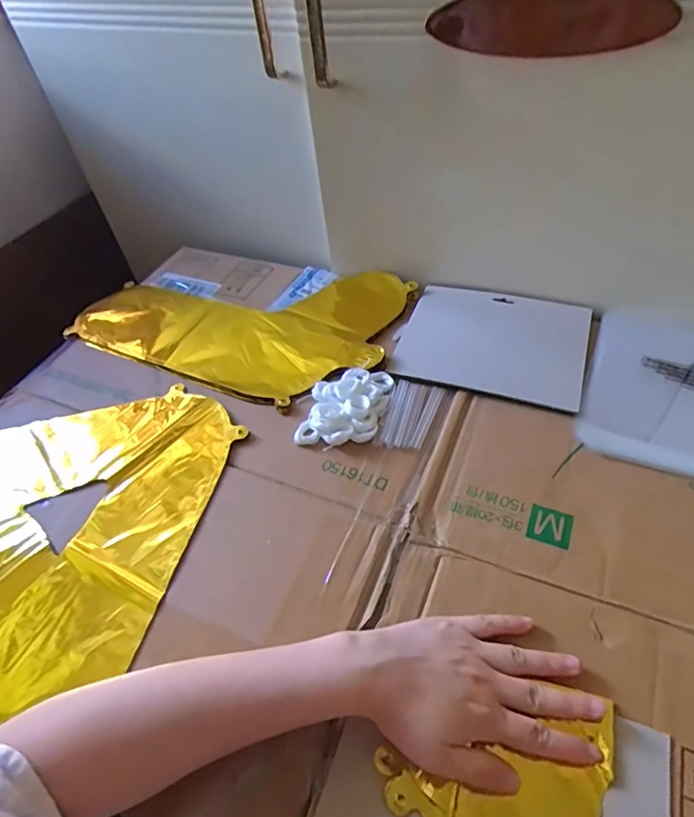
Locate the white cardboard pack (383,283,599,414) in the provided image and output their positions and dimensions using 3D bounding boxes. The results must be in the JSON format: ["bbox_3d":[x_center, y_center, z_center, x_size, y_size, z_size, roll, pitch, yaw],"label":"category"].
[{"bbox_3d":[0.161,-0.075,0.563,0.192,0.008,0.163,13,52,17],"label":"white cardboard pack"}]

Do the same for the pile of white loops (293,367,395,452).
[{"bbox_3d":[0.000,-0.004,0.503,0.073,0.021,0.103,13,52,17],"label":"pile of white loops"}]

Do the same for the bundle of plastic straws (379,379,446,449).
[{"bbox_3d":[0.064,0.005,0.499,0.045,0.005,0.082,12,52,16],"label":"bundle of plastic straws"}]

